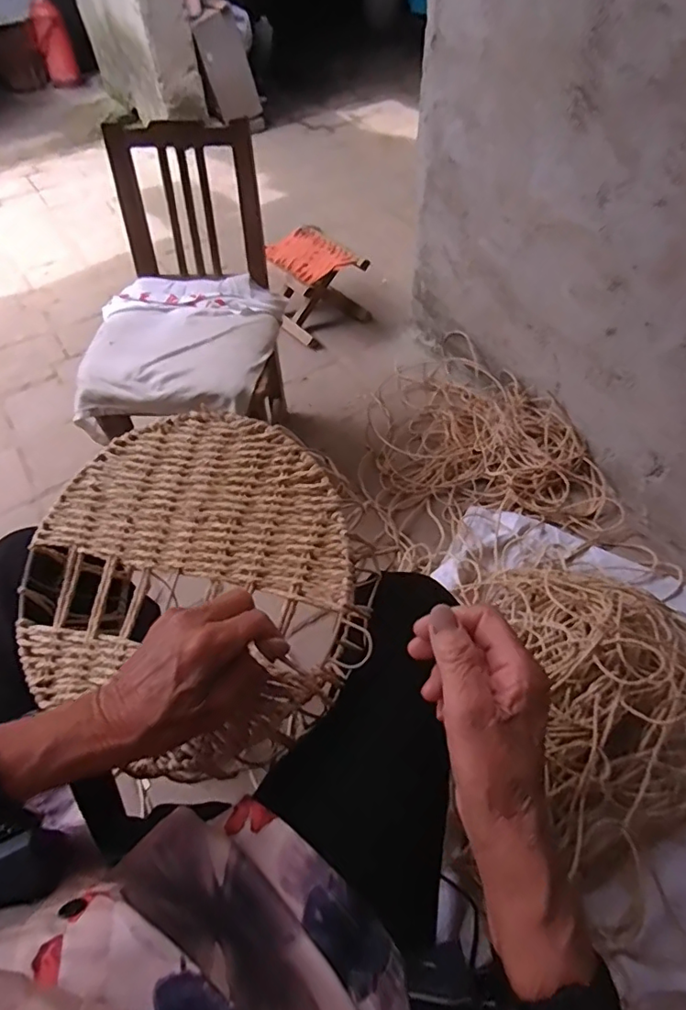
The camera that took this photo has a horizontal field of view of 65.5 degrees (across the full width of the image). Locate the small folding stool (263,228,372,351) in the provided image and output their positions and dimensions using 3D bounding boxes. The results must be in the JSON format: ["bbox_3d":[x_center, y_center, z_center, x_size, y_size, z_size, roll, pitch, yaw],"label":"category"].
[{"bbox_3d":[-0.094,-0.615,1.519,0.254,0.203,0.269,-30,56,-19],"label":"small folding stool"}]

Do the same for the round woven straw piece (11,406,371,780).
[{"bbox_3d":[-0.133,0.062,0.430,0.276,0.011,0.285,-4,71,11],"label":"round woven straw piece"}]

